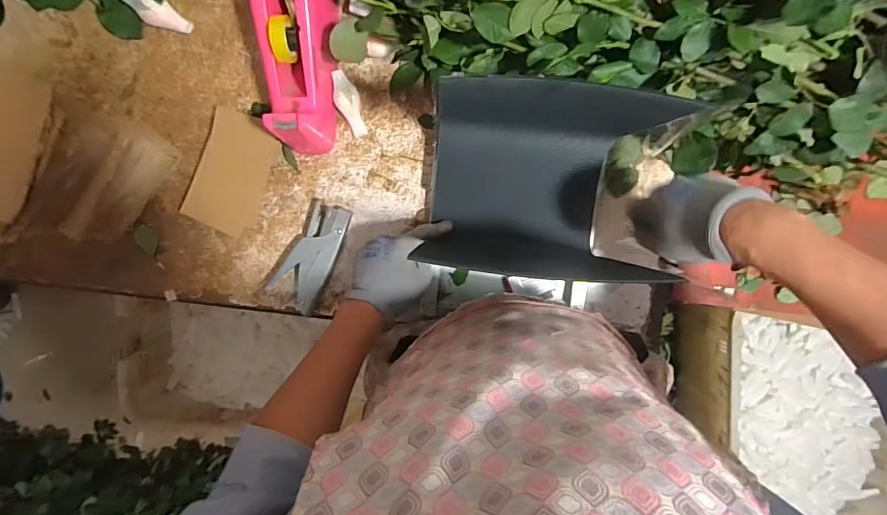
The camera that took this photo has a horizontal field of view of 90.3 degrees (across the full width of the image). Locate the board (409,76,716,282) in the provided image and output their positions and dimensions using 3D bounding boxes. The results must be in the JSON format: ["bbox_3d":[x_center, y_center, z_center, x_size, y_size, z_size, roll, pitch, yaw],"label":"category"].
[{"bbox_3d":[0.096,-0.073,0.468,0.208,0.215,0.159,4,98,-2],"label":"board"}]

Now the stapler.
[{"bbox_3d":[-0.176,-0.005,0.590,0.068,0.025,0.144,28,97,-5],"label":"stapler"}]

